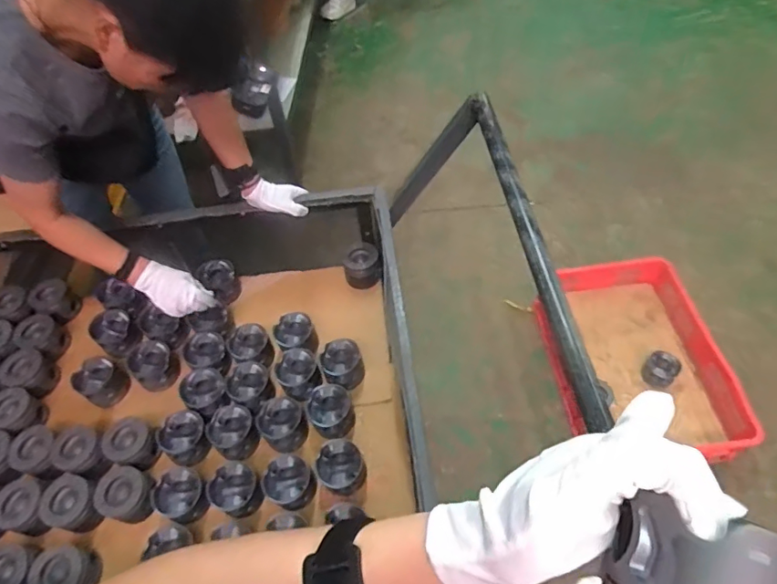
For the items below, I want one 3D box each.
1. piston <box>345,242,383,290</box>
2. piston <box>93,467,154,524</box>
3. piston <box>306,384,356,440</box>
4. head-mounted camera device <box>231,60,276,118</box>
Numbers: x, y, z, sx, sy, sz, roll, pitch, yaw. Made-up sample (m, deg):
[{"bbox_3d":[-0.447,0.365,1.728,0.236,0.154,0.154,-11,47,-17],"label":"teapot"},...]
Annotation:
[{"bbox_3d":[-0.063,-0.061,1.252,0.087,0.063,0.084,-2,54,3],"label":"piston"},{"bbox_3d":[-0.500,0.389,0.992,0.103,0.079,0.093,13,56,14],"label":"piston"},{"bbox_3d":[-0.117,0.253,1.084,0.089,0.087,0.087,-2,54,3],"label":"piston"},{"bbox_3d":[-0.203,-0.306,0.783,0.053,0.055,0.098,-4,54,2],"label":"head-mounted camera device"}]

